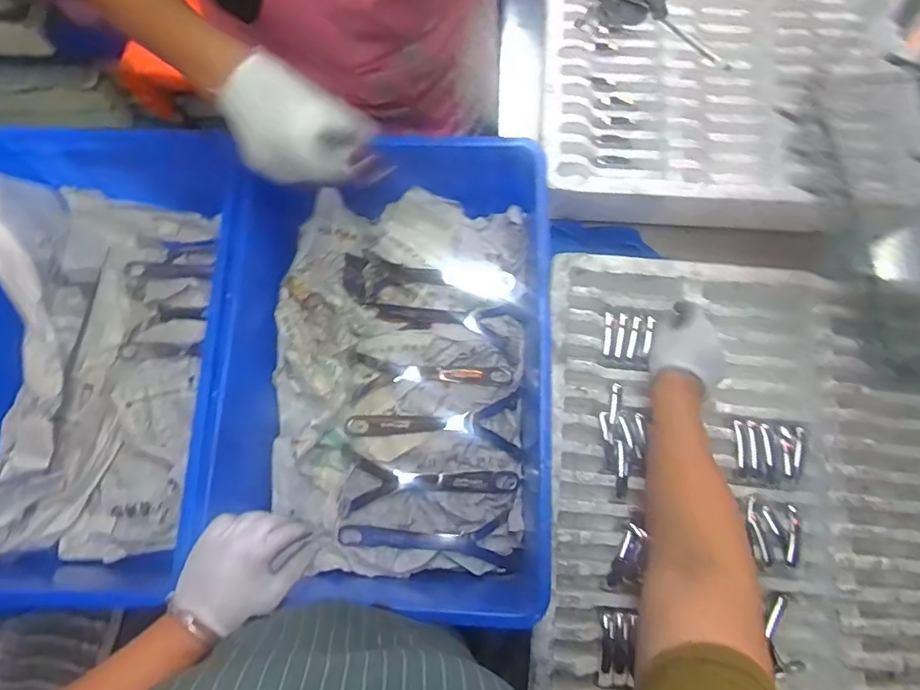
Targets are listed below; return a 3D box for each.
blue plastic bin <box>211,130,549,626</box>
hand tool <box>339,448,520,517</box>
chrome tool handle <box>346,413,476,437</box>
[{"bbox_3d":[-0.078,0.030,0.636,0.347,0.161,0.500,-1,75,-1],"label":"blue plastic bin"},{"bbox_3d":[-0.038,0.173,0.659,0.215,0.026,0.071,2,75,0],"label":"hand tool"},{"bbox_3d":[-0.061,0.098,0.663,0.157,0.009,0.025,-2,75,1],"label":"chrome tool handle"}]

